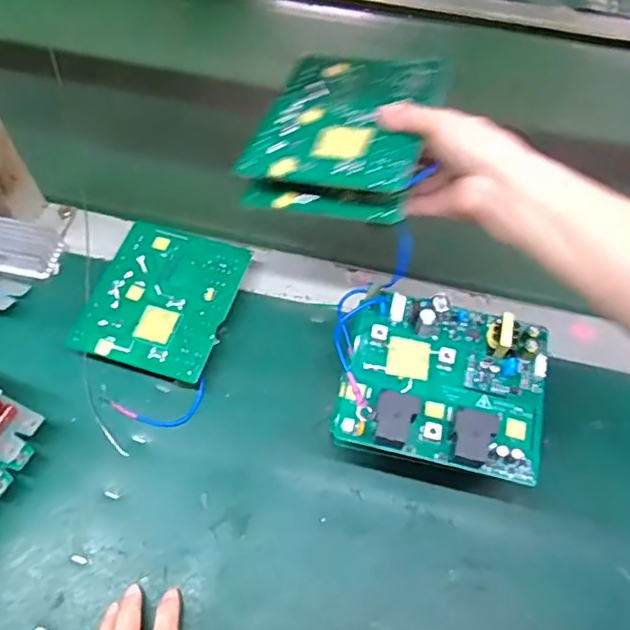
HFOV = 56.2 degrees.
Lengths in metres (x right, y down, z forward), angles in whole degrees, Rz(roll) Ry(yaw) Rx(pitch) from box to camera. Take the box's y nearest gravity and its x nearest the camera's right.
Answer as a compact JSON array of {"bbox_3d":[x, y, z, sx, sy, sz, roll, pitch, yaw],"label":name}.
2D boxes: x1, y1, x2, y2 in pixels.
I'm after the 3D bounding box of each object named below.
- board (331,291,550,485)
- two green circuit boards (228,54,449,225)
[{"bbox_3d":[0.089,0.041,0.395,0.133,0.029,0.115,10,60,5],"label":"board"},{"bbox_3d":[0.024,-0.129,0.415,0.115,0.032,0.132,10,59,19],"label":"two green circuit boards"}]

